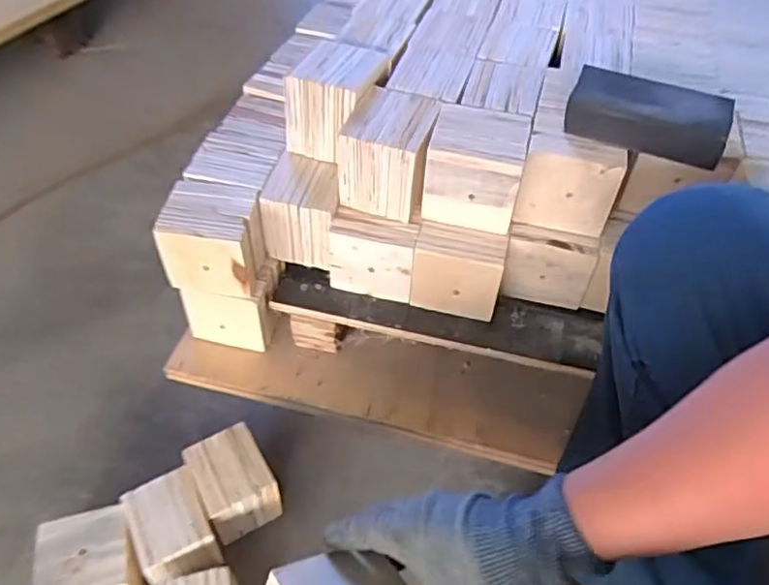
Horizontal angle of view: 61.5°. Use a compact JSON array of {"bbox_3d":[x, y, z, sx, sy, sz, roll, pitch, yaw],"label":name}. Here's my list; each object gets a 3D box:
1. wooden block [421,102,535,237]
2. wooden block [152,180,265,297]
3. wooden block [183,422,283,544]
[{"bbox_3d":[0.095,-0.129,0.662,0.095,0.090,0.086,13,51,9],"label":"wooden block"},{"bbox_3d":[-0.180,-0.058,0.693,0.097,0.087,0.085,3,50,1],"label":"wooden block"},{"bbox_3d":[-0.179,0.229,0.779,0.083,0.087,0.097,-27,56,-20],"label":"wooden block"}]

